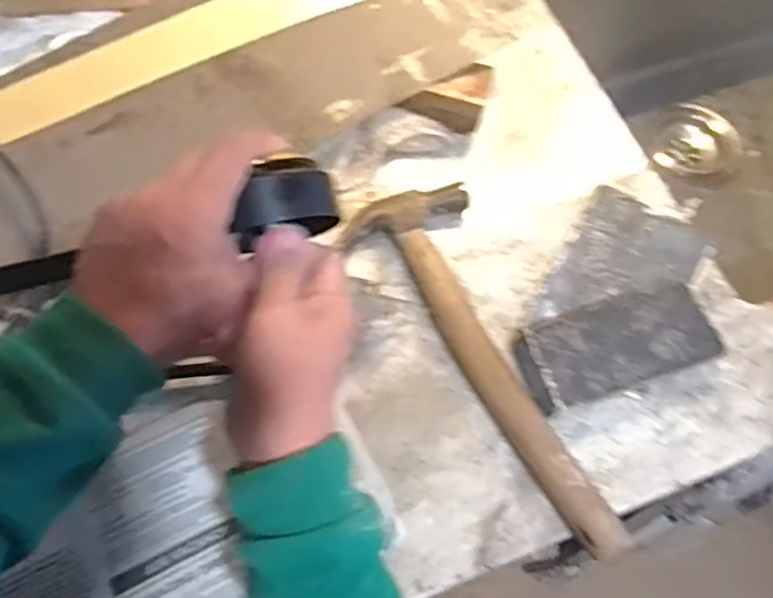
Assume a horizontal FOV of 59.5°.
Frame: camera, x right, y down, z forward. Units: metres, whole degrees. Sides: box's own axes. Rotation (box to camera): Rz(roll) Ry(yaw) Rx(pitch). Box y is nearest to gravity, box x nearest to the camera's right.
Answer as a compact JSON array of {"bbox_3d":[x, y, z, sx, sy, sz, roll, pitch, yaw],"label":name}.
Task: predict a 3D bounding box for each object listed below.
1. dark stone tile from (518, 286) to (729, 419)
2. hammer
[{"bbox_3d":[0.161,0.033,0.474,0.132,0.027,0.062,-18,67,-12],"label":"dark stone tile"},{"bbox_3d":[0.078,0.037,0.467,0.092,0.028,0.280,-27,69,-15],"label":"hammer"}]

